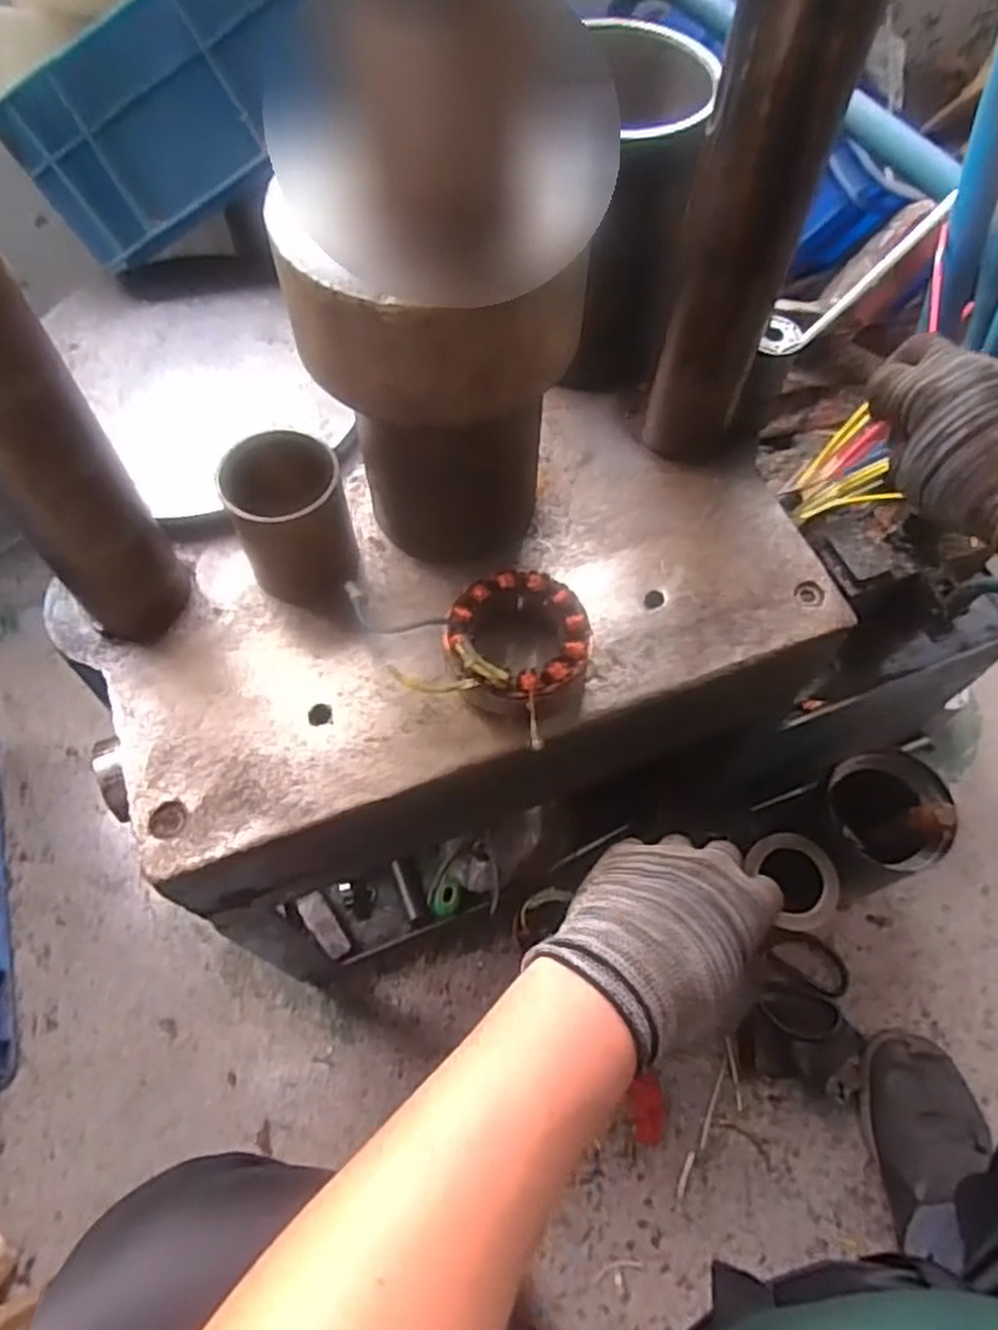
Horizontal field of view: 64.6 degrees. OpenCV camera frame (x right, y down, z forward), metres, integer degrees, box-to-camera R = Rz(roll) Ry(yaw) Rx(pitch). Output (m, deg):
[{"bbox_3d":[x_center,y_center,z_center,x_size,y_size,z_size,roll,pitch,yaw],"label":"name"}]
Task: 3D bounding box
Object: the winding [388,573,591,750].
[{"bbox_3d":[0.008,-0.006,0.472,0.091,0.040,0.103,29,65,13],"label":"winding"}]

